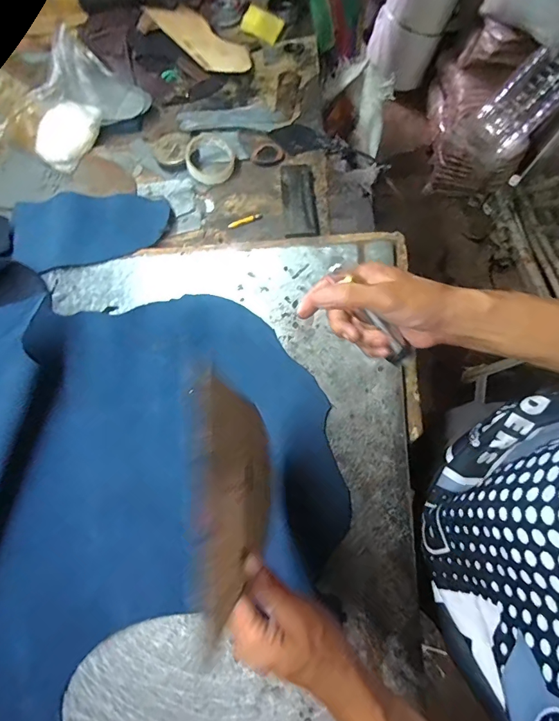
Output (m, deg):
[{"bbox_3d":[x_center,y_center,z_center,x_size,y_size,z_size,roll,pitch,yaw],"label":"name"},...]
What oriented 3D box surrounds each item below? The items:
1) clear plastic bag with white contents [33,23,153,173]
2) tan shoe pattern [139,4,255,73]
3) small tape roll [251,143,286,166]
[{"bbox_3d":[-0.390,-0.497,0.765,0.164,0.094,0.230,41,73,14],"label":"clear plastic bag with white contents"},{"bbox_3d":[-0.164,-0.675,0.838,0.221,0.015,0.102,42,69,3],"label":"tan shoe pattern"},{"bbox_3d":[-0.021,-0.378,0.741,0.061,0.011,0.050,10,68,3],"label":"small tape roll"}]

